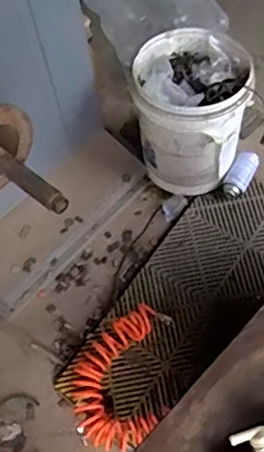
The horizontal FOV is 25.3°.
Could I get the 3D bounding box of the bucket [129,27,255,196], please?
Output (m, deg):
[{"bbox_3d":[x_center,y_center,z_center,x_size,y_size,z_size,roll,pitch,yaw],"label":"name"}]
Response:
[{"bbox_3d":[0.150,-0.298,1.519,0.283,0.278,0.319,-8,61,1],"label":"bucket"}]

